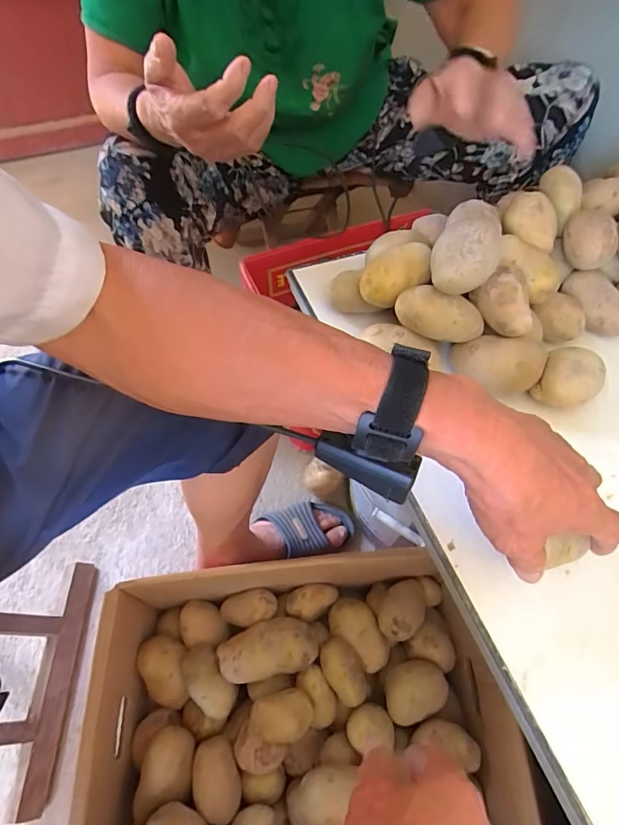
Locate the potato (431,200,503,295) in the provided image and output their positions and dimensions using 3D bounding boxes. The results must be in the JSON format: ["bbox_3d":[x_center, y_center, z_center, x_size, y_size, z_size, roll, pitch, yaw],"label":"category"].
[{"bbox_3d":[0.139,-0.141,0.383,0.053,0.045,0.075,23,102,9],"label":"potato"}]

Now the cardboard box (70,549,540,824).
[{"bbox_3d":[-0.008,0.321,0.485,0.409,0.154,0.271,-5,60,-4],"label":"cardboard box"}]

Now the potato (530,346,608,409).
[{"bbox_3d":[0.240,-0.026,0.410,0.051,0.048,0.053,0,60,-1],"label":"potato"}]

